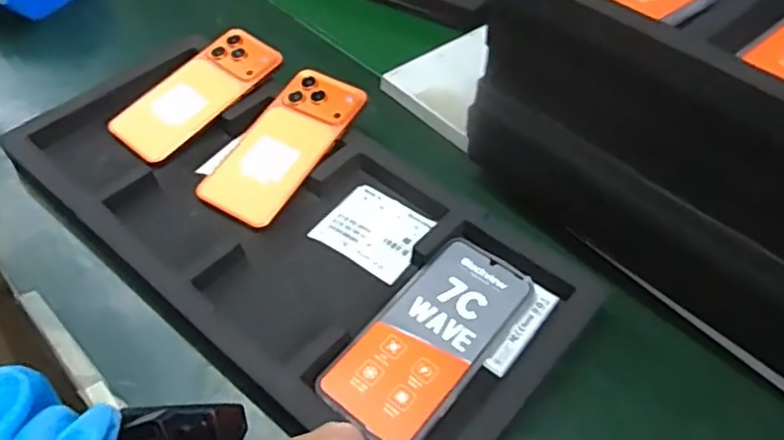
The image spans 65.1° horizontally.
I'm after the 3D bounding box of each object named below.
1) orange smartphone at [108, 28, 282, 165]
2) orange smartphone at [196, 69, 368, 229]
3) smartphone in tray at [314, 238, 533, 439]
[{"bbox_3d":[-0.184,-0.122,0.589,0.080,0.011,0.167,38,71,25],"label":"orange smartphone"},{"bbox_3d":[-0.095,-0.068,0.543,0.080,0.012,0.164,27,66,18],"label":"orange smartphone"},{"bbox_3d":[0.027,0.080,0.435,0.077,0.011,0.162,32,55,22],"label":"smartphone in tray"}]

